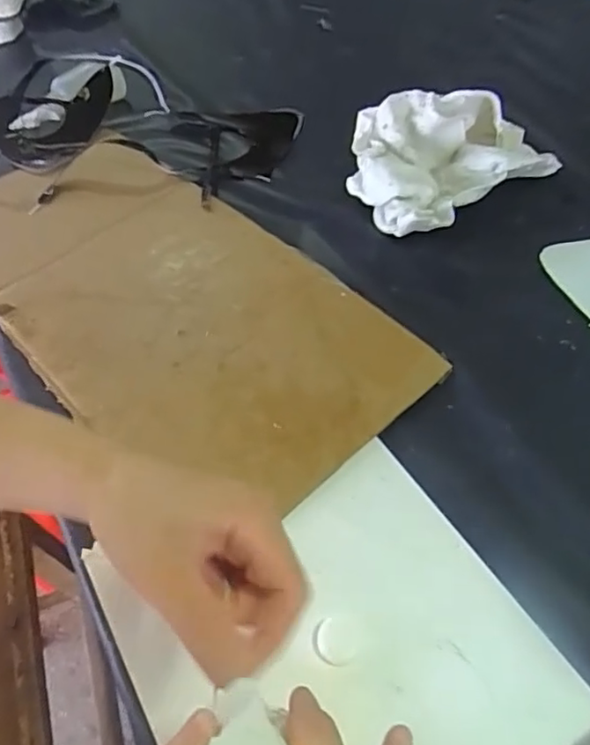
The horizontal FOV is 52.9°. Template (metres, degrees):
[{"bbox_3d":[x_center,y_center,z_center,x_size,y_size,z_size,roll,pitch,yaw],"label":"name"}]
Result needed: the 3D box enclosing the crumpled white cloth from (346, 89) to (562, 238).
[{"bbox_3d":[0.186,-0.265,0.703,0.239,0.077,0.174,-23,55,-13],"label":"crumpled white cloth"}]

